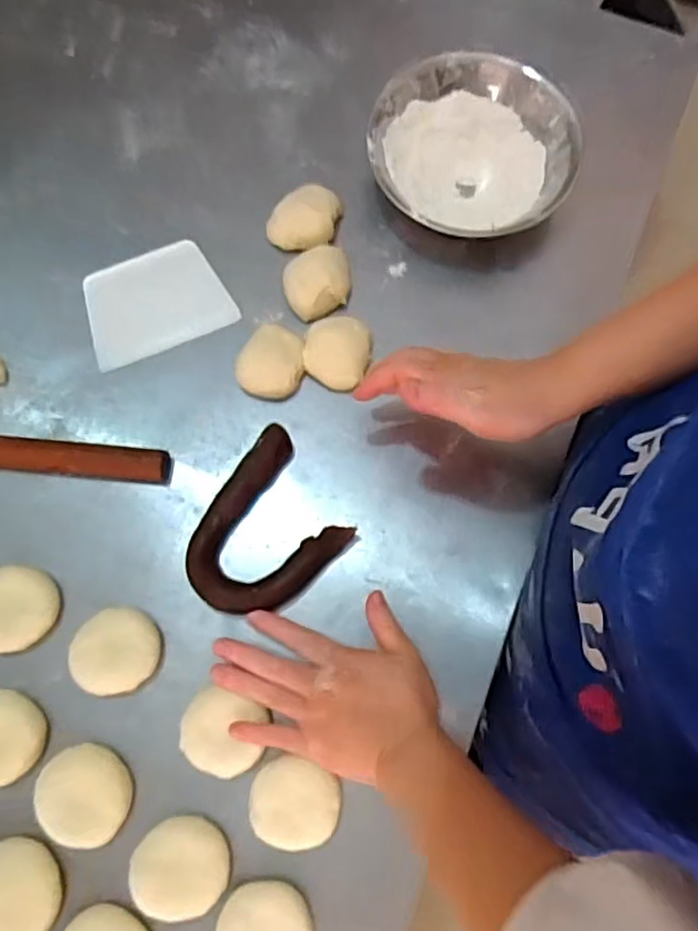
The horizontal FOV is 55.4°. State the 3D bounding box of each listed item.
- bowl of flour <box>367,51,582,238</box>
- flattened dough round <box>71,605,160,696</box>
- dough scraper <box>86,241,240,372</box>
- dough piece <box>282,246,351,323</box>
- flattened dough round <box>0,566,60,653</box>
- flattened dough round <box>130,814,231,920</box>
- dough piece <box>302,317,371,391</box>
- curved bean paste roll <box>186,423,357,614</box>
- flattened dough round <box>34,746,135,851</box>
[{"bbox_3d":[0.113,-0.287,0.619,0.181,0.058,0.172,0,75,0],"label":"bowl of flour"},{"bbox_3d":[-0.183,0.146,0.523,0.065,0.029,0.063,0,75,0],"label":"flattened dough round"},{"bbox_3d":[-0.178,-0.152,0.608,0.126,0.007,0.094,-22,81,-7],"label":"dough scraper"},{"bbox_3d":[-0.026,-0.166,0.601,0.061,0.030,0.054,-29,77,-7],"label":"dough piece"},{"bbox_3d":[-0.268,0.115,0.533,0.064,0.027,0.063,0,75,0],"label":"flattened dough round"},{"bbox_3d":[-0.122,0.292,0.485,0.064,0.029,0.062,0,75,0],"label":"flattened dough round"},{"bbox_3d":[-0.010,-0.099,0.582,0.054,0.033,0.057,0,75,0],"label":"dough piece"},{"bbox_3d":[-0.071,0.053,0.549,0.113,0.025,0.138,44,79,10],"label":"curved bean paste roll"},{"bbox_3d":[-0.196,0.244,0.494,0.060,0.029,0.067,-25,77,-6],"label":"flattened dough round"}]

